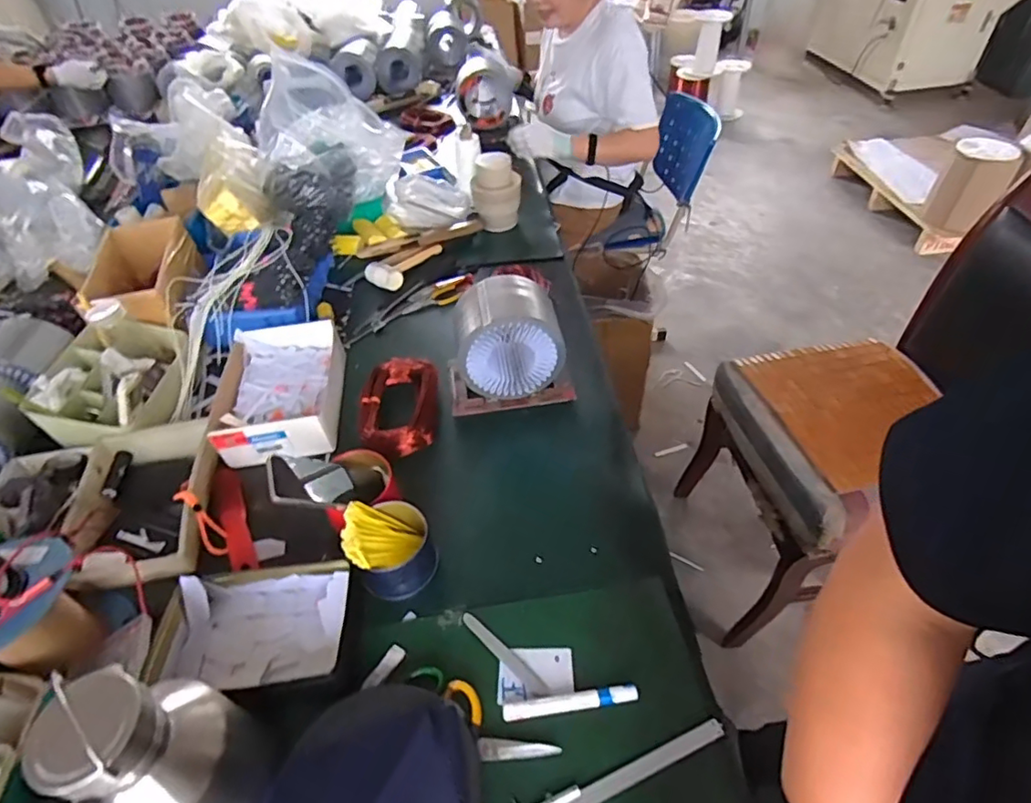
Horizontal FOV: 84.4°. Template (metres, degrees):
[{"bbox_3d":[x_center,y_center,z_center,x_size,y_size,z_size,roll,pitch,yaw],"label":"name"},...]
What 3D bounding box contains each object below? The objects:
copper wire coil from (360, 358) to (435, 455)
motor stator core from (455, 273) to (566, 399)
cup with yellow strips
[{"bbox_3d":[-0.191,0.007,0.930,0.128,0.065,0.175,0,46,4],"label":"copper wire coil"},{"bbox_3d":[-0.010,-0.099,0.846,0.154,0.142,0.107,-8,46,-3],"label":"motor stator core"},{"bbox_3d":[-0.155,0.181,0.707,0.101,0.078,0.102,-2,46,2],"label":"cup with yellow strips"}]

